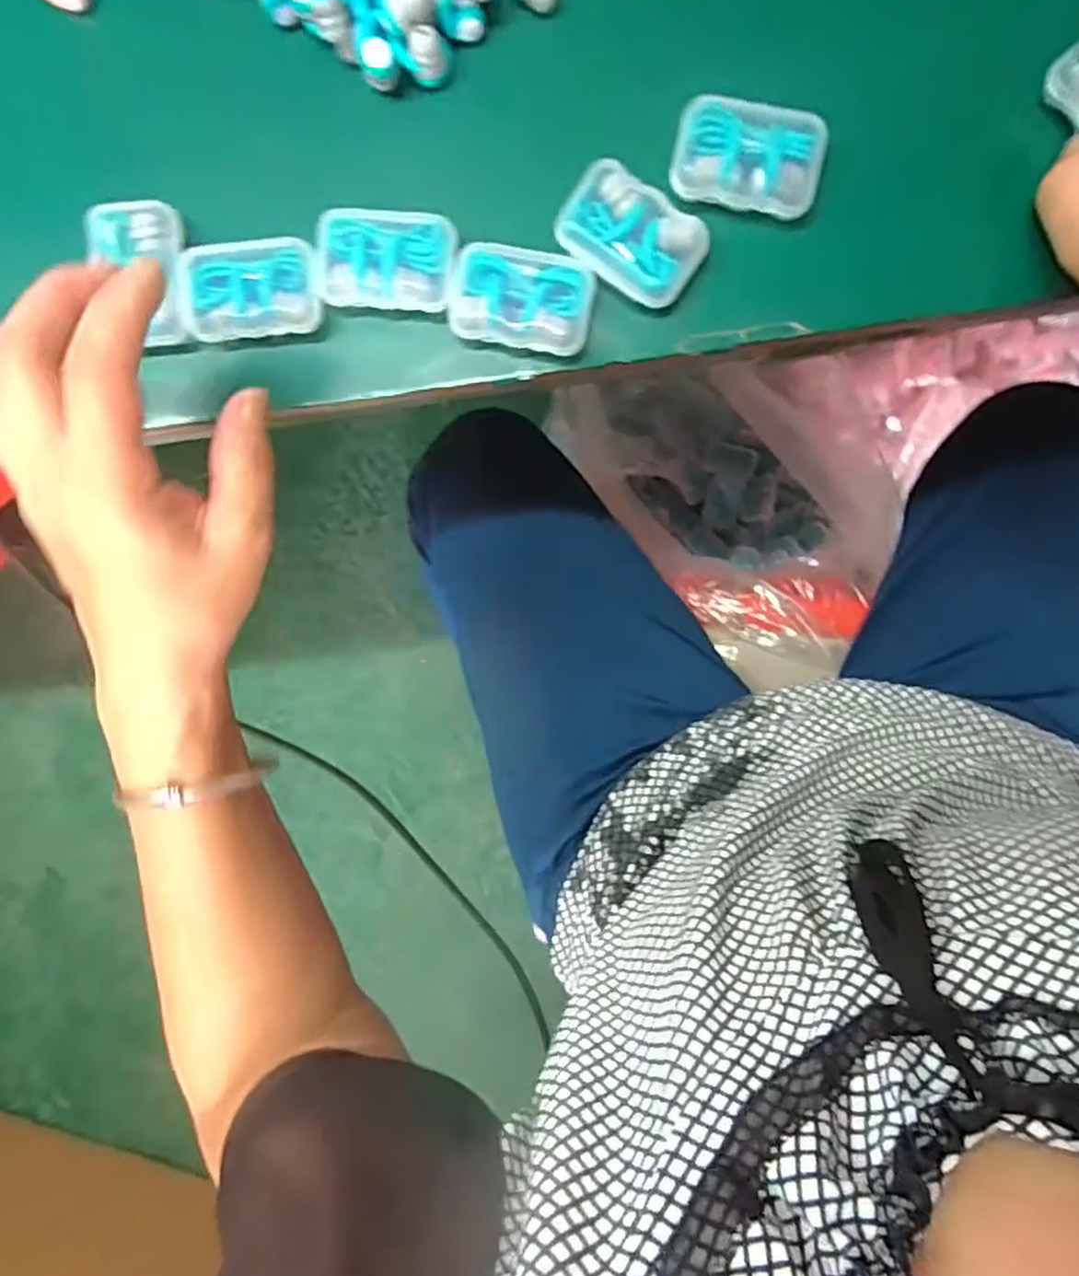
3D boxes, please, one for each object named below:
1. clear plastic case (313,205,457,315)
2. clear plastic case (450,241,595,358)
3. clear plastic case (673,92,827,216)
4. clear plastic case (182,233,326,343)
[{"bbox_3d":[-0.062,-0.154,0.285,0.055,0.012,0.038,5,94,2],"label":"clear plastic case"},{"bbox_3d":[-0.007,-0.137,0.284,0.056,0.012,0.037,10,95,2],"label":"clear plastic case"},{"bbox_3d":[0.082,-0.189,0.274,0.057,0.011,0.035,11,95,2],"label":"clear plastic case"},{"bbox_3d":[-0.118,-0.145,0.287,0.056,0.011,0.040,-2,94,3],"label":"clear plastic case"}]

